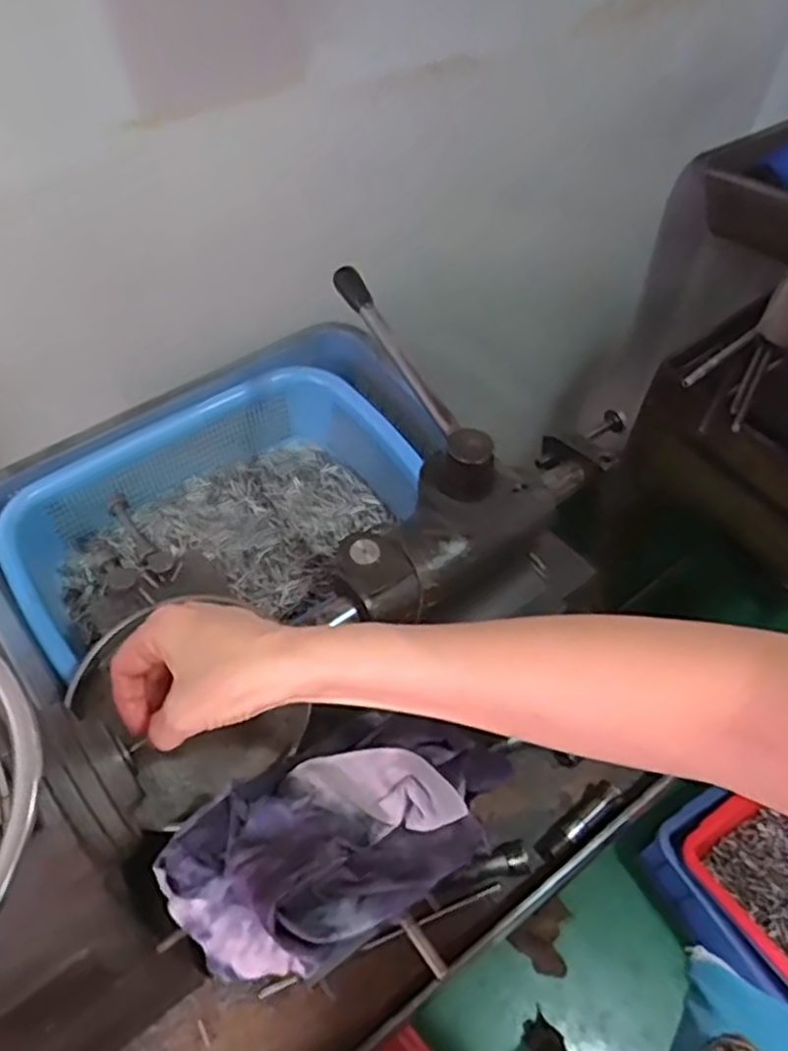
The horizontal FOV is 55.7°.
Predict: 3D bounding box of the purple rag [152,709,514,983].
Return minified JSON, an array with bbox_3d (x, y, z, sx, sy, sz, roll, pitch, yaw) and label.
[{"bbox_3d":[-0.025,0.155,0.384,0.184,0.054,0.097,-26,60,-19],"label":"purple rag"}]

